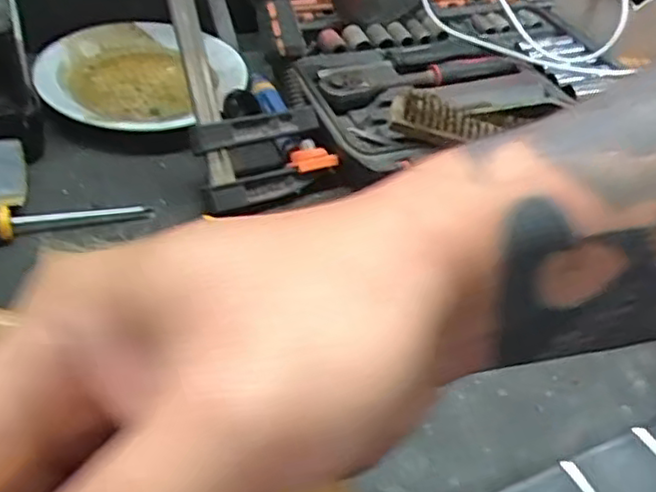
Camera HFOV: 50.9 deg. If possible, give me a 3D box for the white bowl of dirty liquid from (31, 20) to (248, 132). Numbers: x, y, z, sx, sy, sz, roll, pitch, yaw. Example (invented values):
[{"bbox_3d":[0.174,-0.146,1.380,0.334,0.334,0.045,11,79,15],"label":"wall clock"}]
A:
[{"bbox_3d":[-0.130,-0.115,0.474,0.123,0.026,0.128,3,42,-3],"label":"white bowl of dirty liquid"}]

